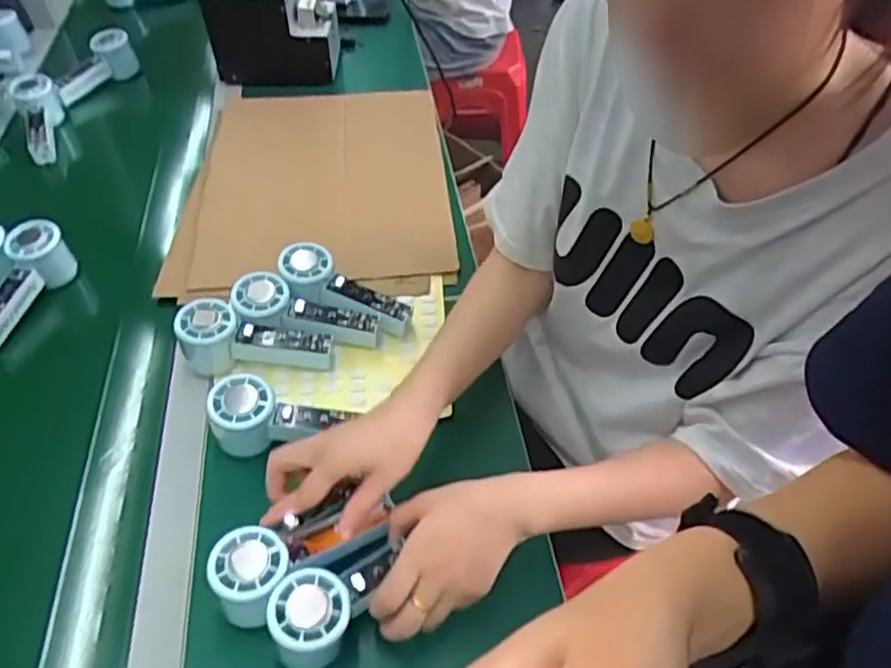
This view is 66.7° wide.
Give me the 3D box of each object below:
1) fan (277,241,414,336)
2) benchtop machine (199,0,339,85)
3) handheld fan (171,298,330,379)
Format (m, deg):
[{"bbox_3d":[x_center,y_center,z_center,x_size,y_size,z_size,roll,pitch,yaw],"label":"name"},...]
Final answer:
[{"bbox_3d":[-0.105,-0.049,0.712,0.151,0.031,0.063,27,50,-1],"label":"fan"},{"bbox_3d":[-0.259,-0.481,1.047,0.182,0.144,0.136,2,48,1],"label":"benchtop machine"},{"bbox_3d":[-0.191,0.004,0.676,0.146,0.060,0.046,0,48,-1],"label":"handheld fan"}]

